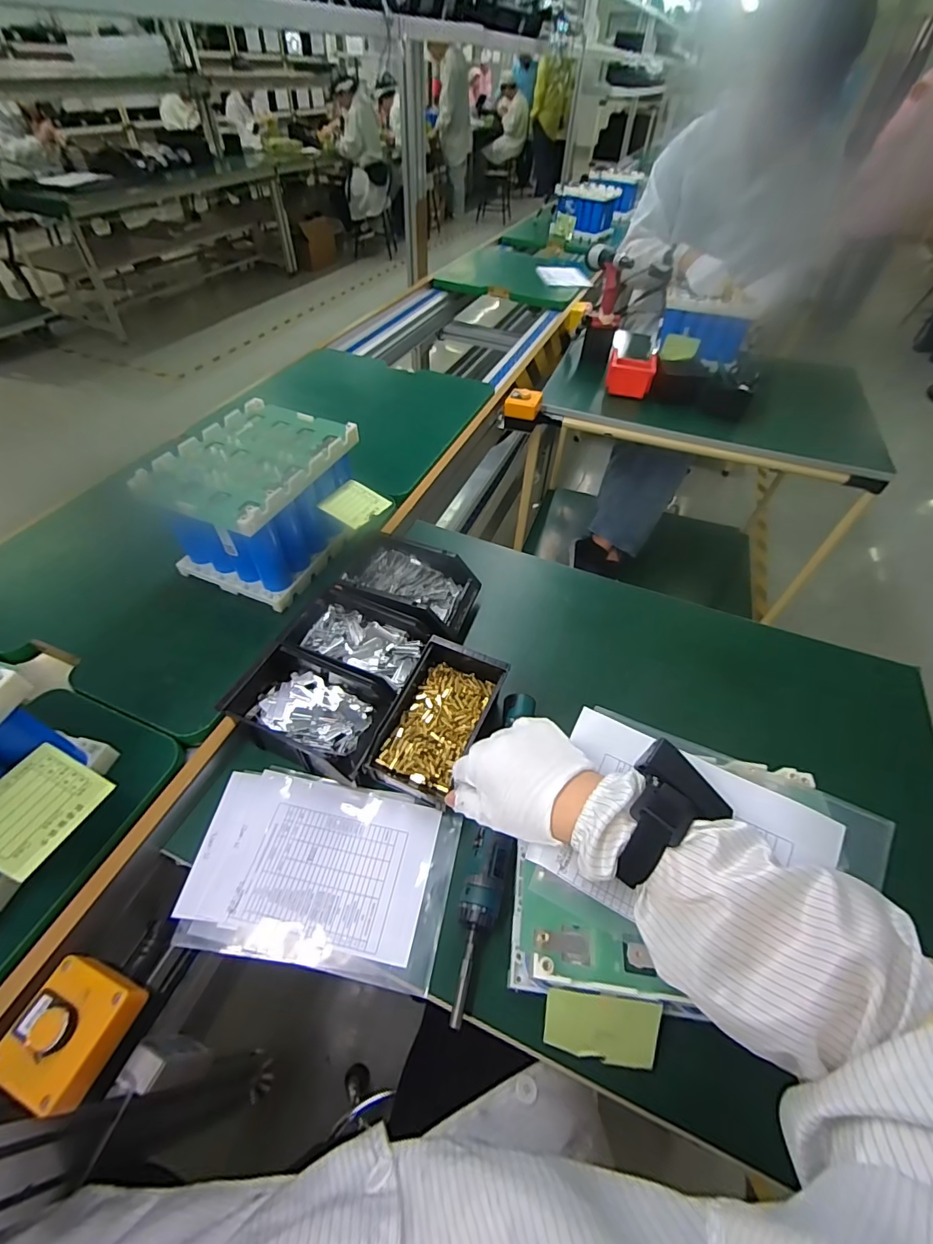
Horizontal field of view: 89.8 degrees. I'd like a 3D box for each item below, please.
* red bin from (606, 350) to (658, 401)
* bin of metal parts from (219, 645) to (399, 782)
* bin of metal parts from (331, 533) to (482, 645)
[{"bbox_3d":[0.413,-0.626,1.187,0.115,0.076,0.100,13,52,8],"label":"red bin"},{"bbox_3d":[-0.178,0.107,0.558,0.175,0.070,0.117,22,54,15],"label":"bin of metal parts"},{"bbox_3d":[-0.080,-0.045,0.691,0.182,0.080,0.137,20,53,14],"label":"bin of metal parts"}]

